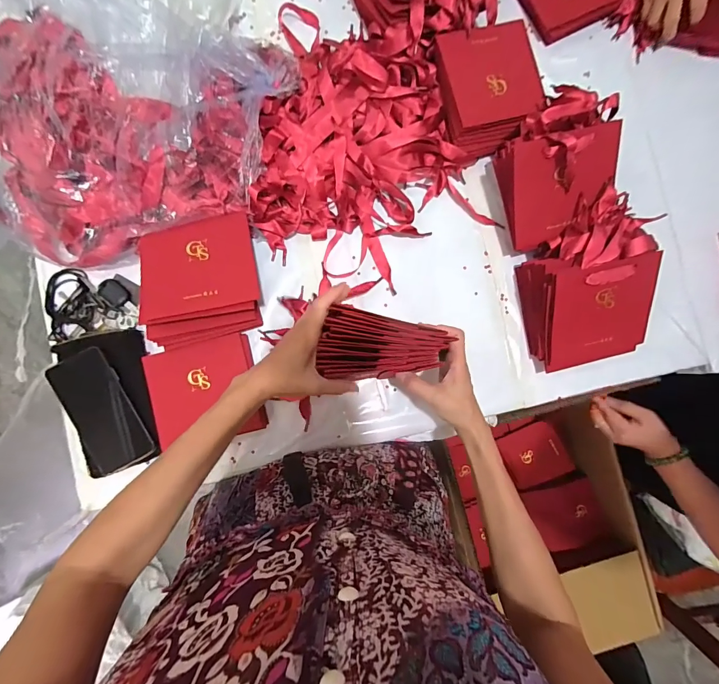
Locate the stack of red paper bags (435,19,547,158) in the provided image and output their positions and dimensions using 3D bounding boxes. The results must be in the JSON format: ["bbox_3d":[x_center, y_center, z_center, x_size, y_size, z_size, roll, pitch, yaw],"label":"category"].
[{"bbox_3d":[0.193,-0.377,0.548,0.145,0.064,0.158,-19,88,-5],"label":"stack of red paper bags"}]

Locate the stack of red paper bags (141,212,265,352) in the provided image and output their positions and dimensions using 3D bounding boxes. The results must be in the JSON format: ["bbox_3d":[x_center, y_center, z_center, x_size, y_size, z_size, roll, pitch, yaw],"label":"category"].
[{"bbox_3d":[-0.215,-0.083,0.498,0.148,0.082,0.159,-12,86,-3],"label":"stack of red paper bags"}]

